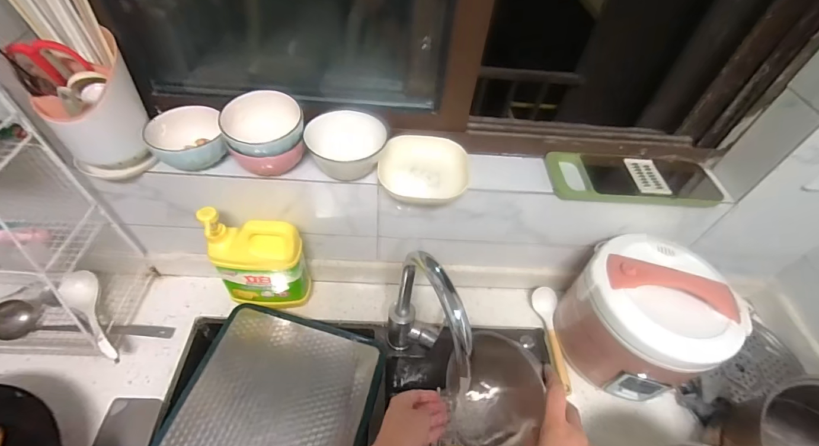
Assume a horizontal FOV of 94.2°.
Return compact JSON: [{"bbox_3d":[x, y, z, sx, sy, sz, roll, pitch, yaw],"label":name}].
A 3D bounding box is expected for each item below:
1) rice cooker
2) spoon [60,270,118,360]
[{"bbox_3d":[0.395,0.157,0.647,0.202,0.200,0.208,-14,53,-17],"label":"rice cooker"},{"bbox_3d":[-0.553,0.166,0.657,0.046,0.054,0.182,-26,57,-25],"label":"spoon"}]

